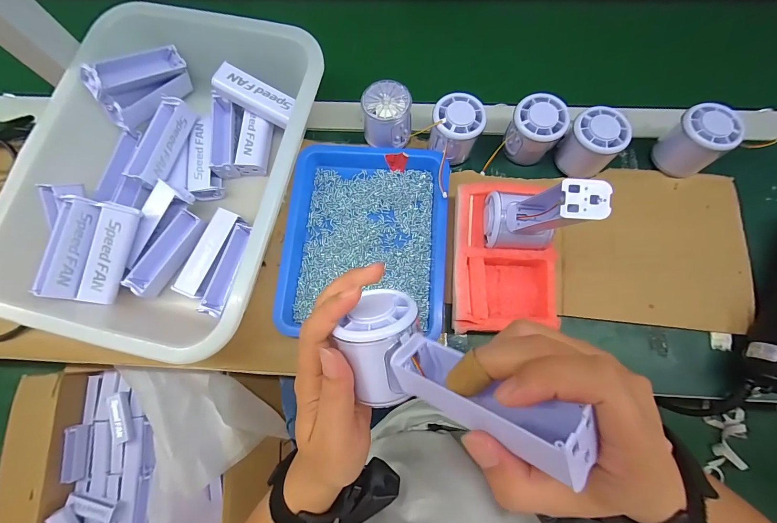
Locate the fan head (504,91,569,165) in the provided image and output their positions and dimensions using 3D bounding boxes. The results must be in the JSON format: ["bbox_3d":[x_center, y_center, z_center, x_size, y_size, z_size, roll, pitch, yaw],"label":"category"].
[{"bbox_3d":[0.162,-0.146,0.381,0.054,0.053,0.055,0,76,2],"label":"fan head"}]

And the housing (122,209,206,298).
[{"bbox_3d":[-0.243,-0.010,0.376,0.028,0.032,0.098,32,79,7],"label":"housing"}]

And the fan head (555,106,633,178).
[{"bbox_3d":[0.221,-0.129,0.372,0.053,0.056,0.055,0,76,2],"label":"fan head"}]

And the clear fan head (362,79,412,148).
[{"bbox_3d":[-0.002,-0.168,0.396,0.054,0.050,0.054,0,76,2],"label":"clear fan head"}]

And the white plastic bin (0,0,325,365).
[{"bbox_3d":[-0.227,-0.095,0.368,0.261,0.084,0.353,13,77,5],"label":"white plastic bin"}]

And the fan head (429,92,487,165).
[{"bbox_3d":[0.075,-0.148,0.386,0.054,0.055,0.056,12,77,5],"label":"fan head"}]

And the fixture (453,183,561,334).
[{"bbox_3d":[0.114,-0.005,0.344,0.098,0.054,0.150,3,76,2],"label":"fixture"}]

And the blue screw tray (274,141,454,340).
[{"bbox_3d":[-0.024,-0.033,0.376,0.173,0.032,0.214,4,76,3],"label":"blue screw tray"}]

